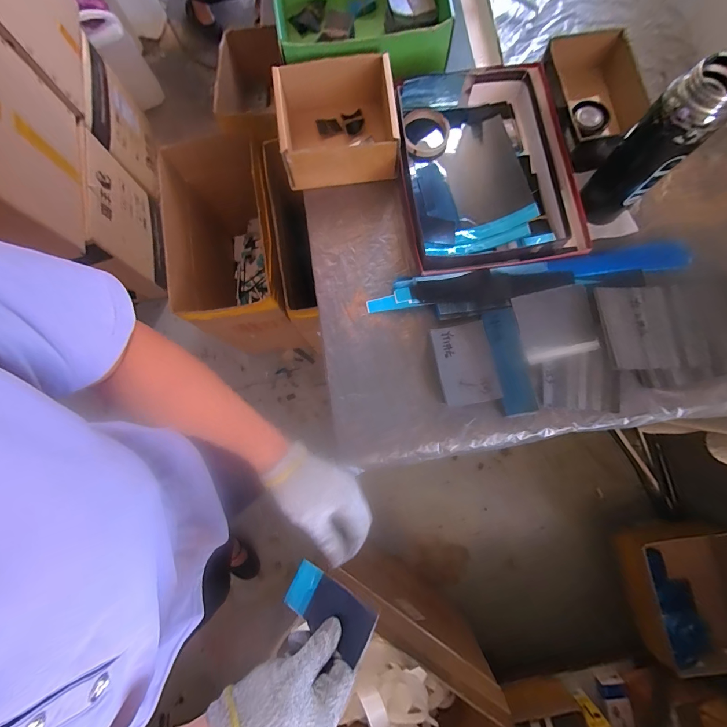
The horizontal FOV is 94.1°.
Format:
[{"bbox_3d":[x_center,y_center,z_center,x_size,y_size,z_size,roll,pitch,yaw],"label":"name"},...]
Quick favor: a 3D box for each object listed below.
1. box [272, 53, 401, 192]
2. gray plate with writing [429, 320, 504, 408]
[{"bbox_3d":[-0.047,-0.428,0.608,0.196,0.086,0.188,-8,80,-1],"label":"box"},{"bbox_3d":[0.161,0.002,0.544,0.088,0.027,0.125,-11,80,-2],"label":"gray plate with writing"}]

